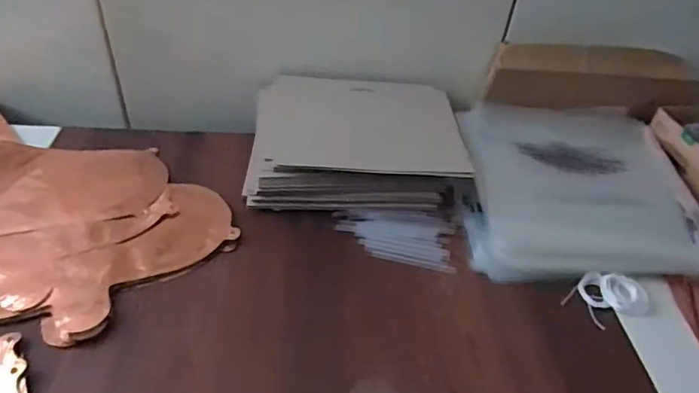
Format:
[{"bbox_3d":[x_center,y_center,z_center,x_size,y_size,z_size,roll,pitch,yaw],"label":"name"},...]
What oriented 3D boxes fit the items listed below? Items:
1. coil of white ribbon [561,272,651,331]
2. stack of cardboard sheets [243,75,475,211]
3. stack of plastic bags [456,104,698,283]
[{"bbox_3d":[0.234,0.092,0.465,0.060,0.015,0.055,4,42,-3],"label":"coil of white ribbon"},{"bbox_3d":[0.007,-0.063,0.567,0.220,0.052,0.176,3,42,-4],"label":"stack of cardboard sheets"},{"bbox_3d":[0.231,-0.016,0.552,0.231,0.048,0.230,2,42,-5],"label":"stack of plastic bags"}]

